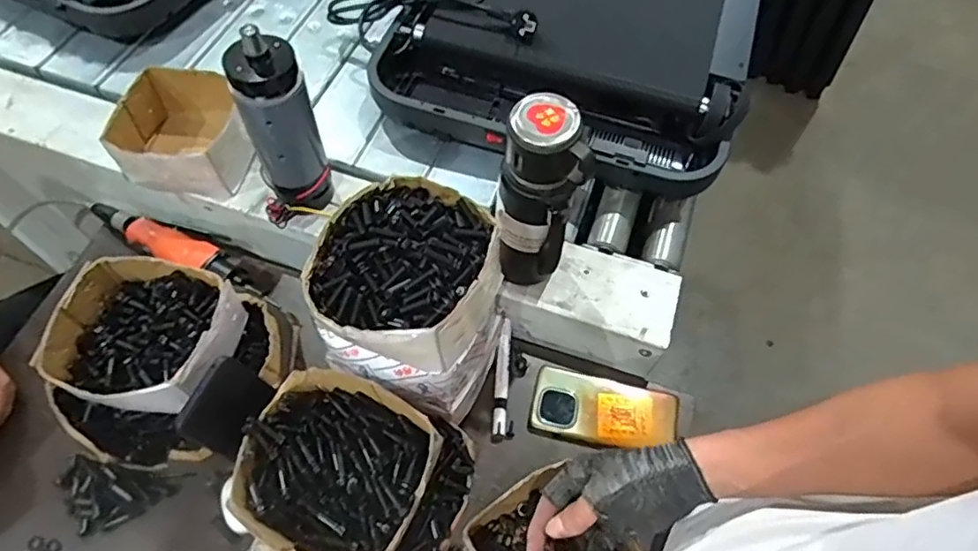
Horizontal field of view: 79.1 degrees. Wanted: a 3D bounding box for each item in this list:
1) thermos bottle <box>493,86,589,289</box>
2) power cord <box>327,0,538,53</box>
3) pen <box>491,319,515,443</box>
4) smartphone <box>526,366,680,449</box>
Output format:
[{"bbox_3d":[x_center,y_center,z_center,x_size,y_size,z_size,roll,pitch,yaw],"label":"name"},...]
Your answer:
[{"bbox_3d":[0.048,-0.076,0.593,0.072,0.210,0.063,13,61,5],"label":"thermos bottle"},{"bbox_3d":[-0.085,-0.372,0.842,0.309,0.090,0.090,10,60,3],"label":"power cord"},{"bbox_3d":[0.016,0.123,0.700,0.016,0.015,0.145,6,63,0],"label":"pen"},{"bbox_3d":[0.133,0.156,0.685,0.165,0.013,0.083,10,60,3],"label":"smartphone"}]

